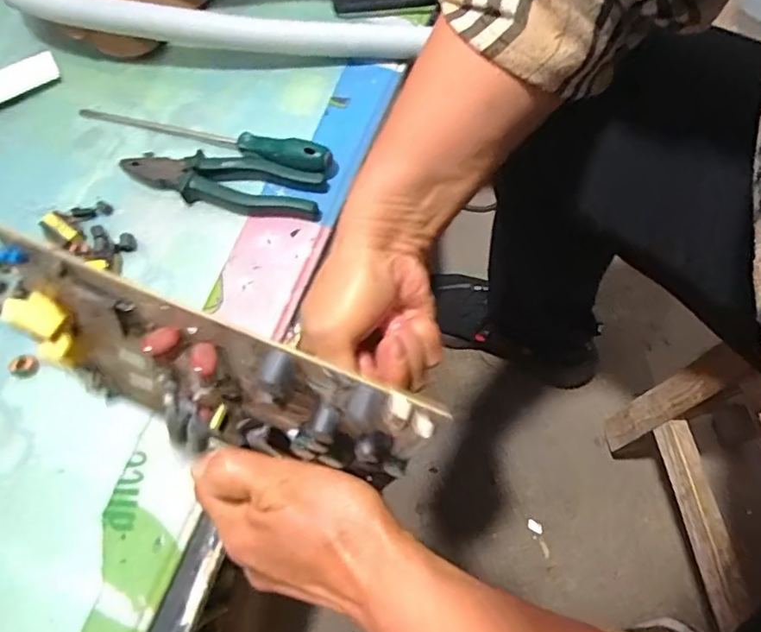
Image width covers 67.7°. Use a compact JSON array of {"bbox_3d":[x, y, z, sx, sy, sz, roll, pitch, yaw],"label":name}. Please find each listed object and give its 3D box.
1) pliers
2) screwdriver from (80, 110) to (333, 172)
[{"bbox_3d":[-0.149,-0.128,0.538,0.194,0.021,0.052,13,67,9],"label":"pliers"},{"bbox_3d":[-0.179,-0.184,0.561,0.277,0.028,0.028,20,68,12],"label":"screwdriver"}]

